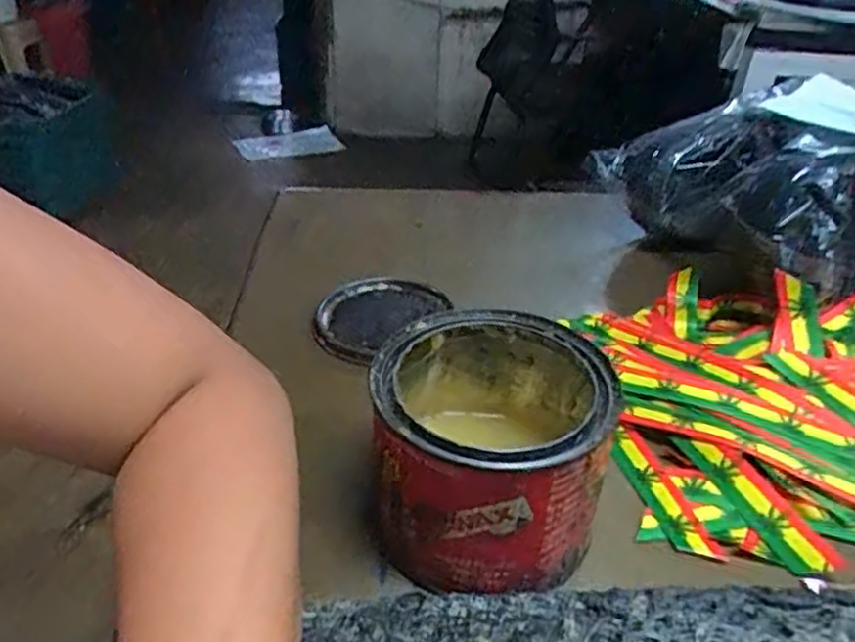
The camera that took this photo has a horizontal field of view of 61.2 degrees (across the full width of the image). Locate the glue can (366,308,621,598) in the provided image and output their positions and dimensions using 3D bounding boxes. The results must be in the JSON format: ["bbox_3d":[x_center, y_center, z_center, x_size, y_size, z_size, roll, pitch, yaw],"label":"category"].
[{"bbox_3d":[0.029,0.053,0.329,0.098,0.073,0.110,11,35,12],"label":"glue can"}]

